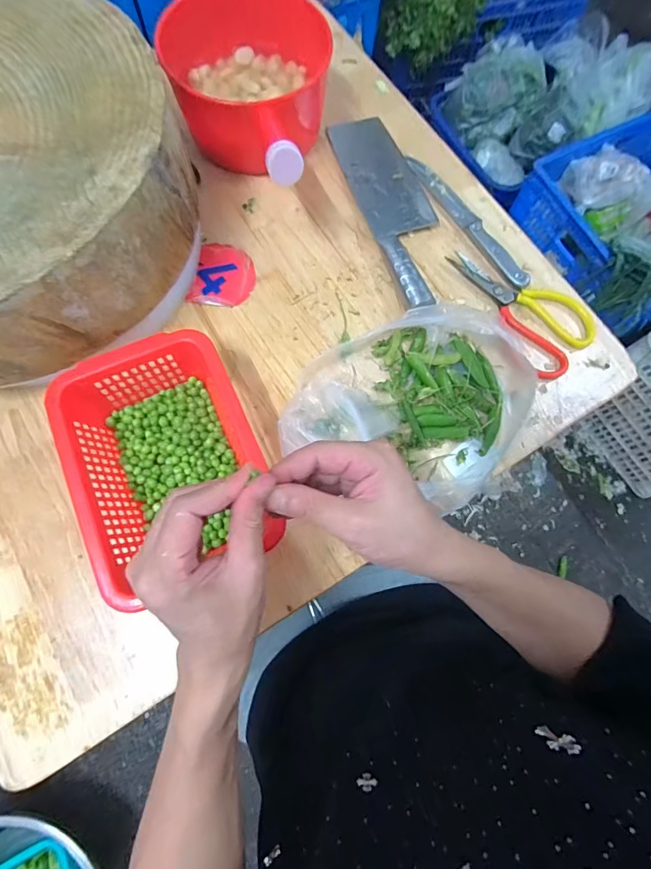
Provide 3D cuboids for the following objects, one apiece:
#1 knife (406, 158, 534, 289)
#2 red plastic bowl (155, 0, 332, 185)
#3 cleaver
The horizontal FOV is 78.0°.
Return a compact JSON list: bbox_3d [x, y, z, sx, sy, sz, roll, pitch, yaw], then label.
[{"bbox_3d":[0.185,-0.283,0.526,0.029,0.010,0.238,-32,77,-10],"label":"knife"},{"bbox_3d":[-0.087,-0.450,0.508,0.176,0.103,0.183,-1,74,-2],"label":"red plastic bowl"},{"bbox_3d":[0.090,-0.306,0.528,0.090,0.026,0.320,-19,75,-7],"label":"cleaver"}]

